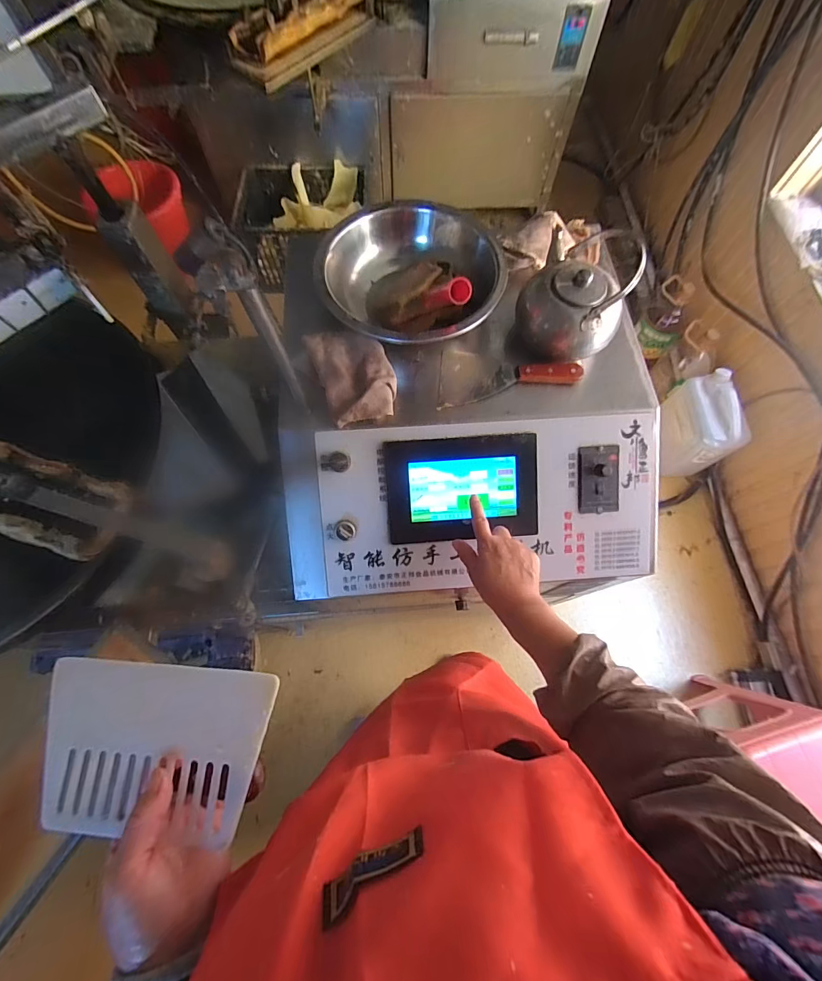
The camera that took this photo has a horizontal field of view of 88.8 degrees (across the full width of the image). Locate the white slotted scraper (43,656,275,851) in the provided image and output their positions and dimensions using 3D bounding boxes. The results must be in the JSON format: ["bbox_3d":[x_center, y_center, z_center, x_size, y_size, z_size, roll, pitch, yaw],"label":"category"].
[{"bbox_3d":[-0.184,0.184,0.300,0.160,0.004,0.109,1,77,5],"label":"white slotted scraper"}]

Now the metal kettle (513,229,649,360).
[{"bbox_3d":[0.226,-0.264,0.587,0.142,0.122,0.153,32,72,11],"label":"metal kettle"}]

